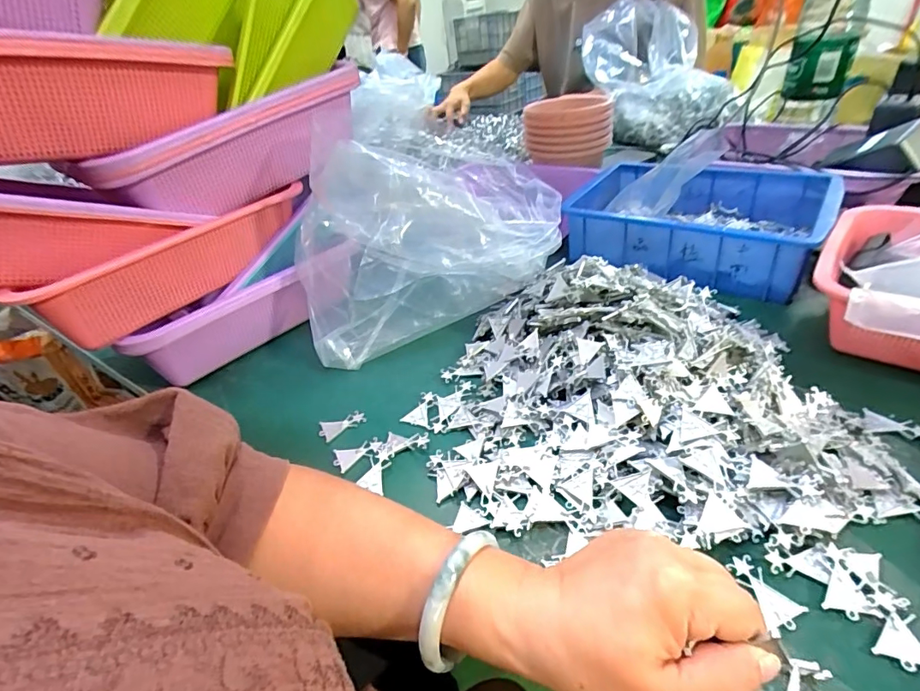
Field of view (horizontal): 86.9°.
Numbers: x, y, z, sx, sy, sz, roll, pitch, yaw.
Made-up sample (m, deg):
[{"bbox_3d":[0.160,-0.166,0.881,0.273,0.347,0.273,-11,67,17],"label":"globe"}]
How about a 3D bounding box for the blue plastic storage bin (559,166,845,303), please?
[{"bbox_3d":[0.309,-0.168,0.653,0.301,0.079,0.228,15,42,28],"label":"blue plastic storage bin"}]

